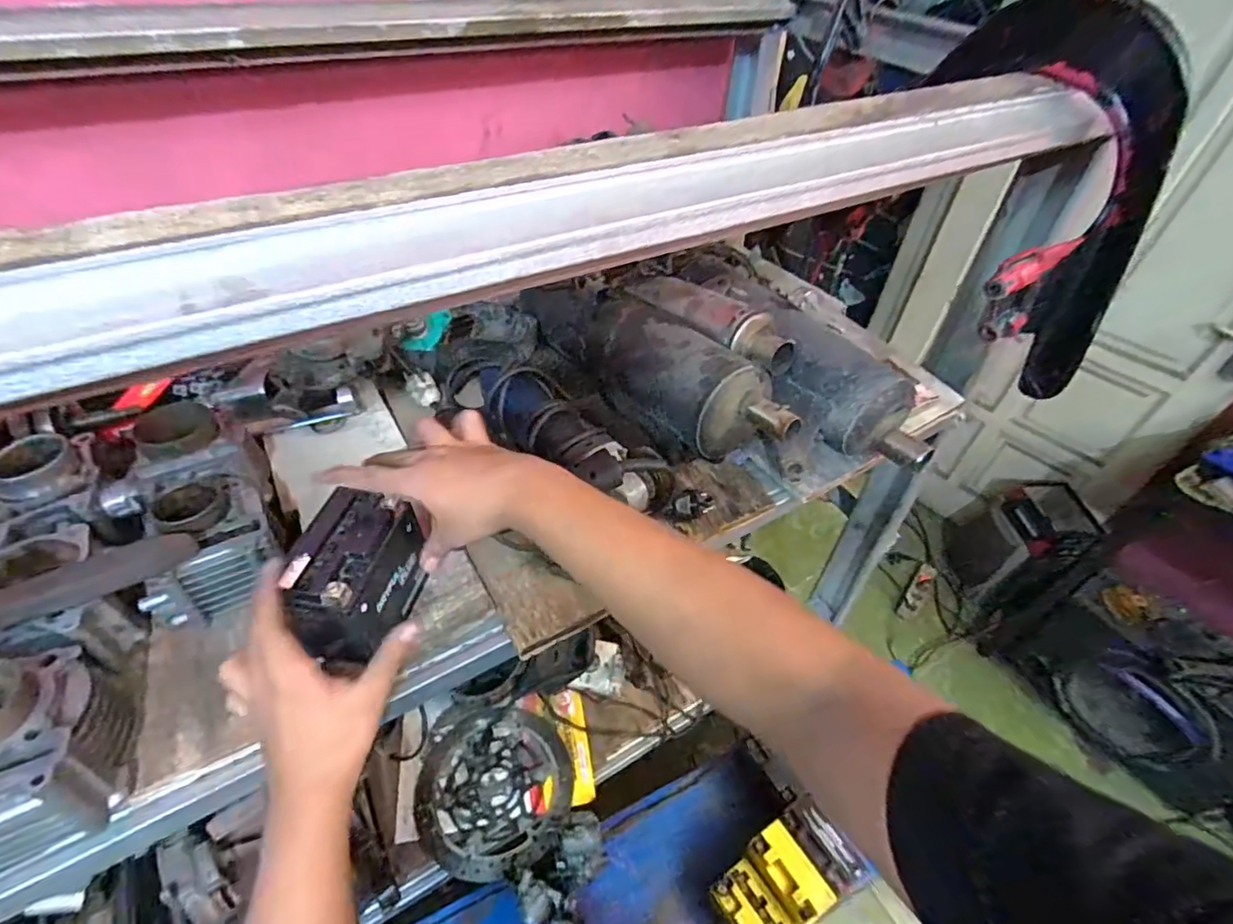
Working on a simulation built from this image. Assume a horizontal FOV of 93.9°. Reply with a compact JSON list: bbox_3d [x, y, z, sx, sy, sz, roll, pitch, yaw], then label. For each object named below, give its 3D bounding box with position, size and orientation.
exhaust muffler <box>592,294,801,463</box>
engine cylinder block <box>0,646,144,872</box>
[{"bbox_3d":[0.077,-0.092,0.659,0.101,0.100,0.279,-31,55,-29],"label":"exhaust muffler"},{"bbox_3d":[-0.424,0.205,0.403,0.113,0.085,0.125,-17,50,-19],"label":"engine cylinder block"}]

